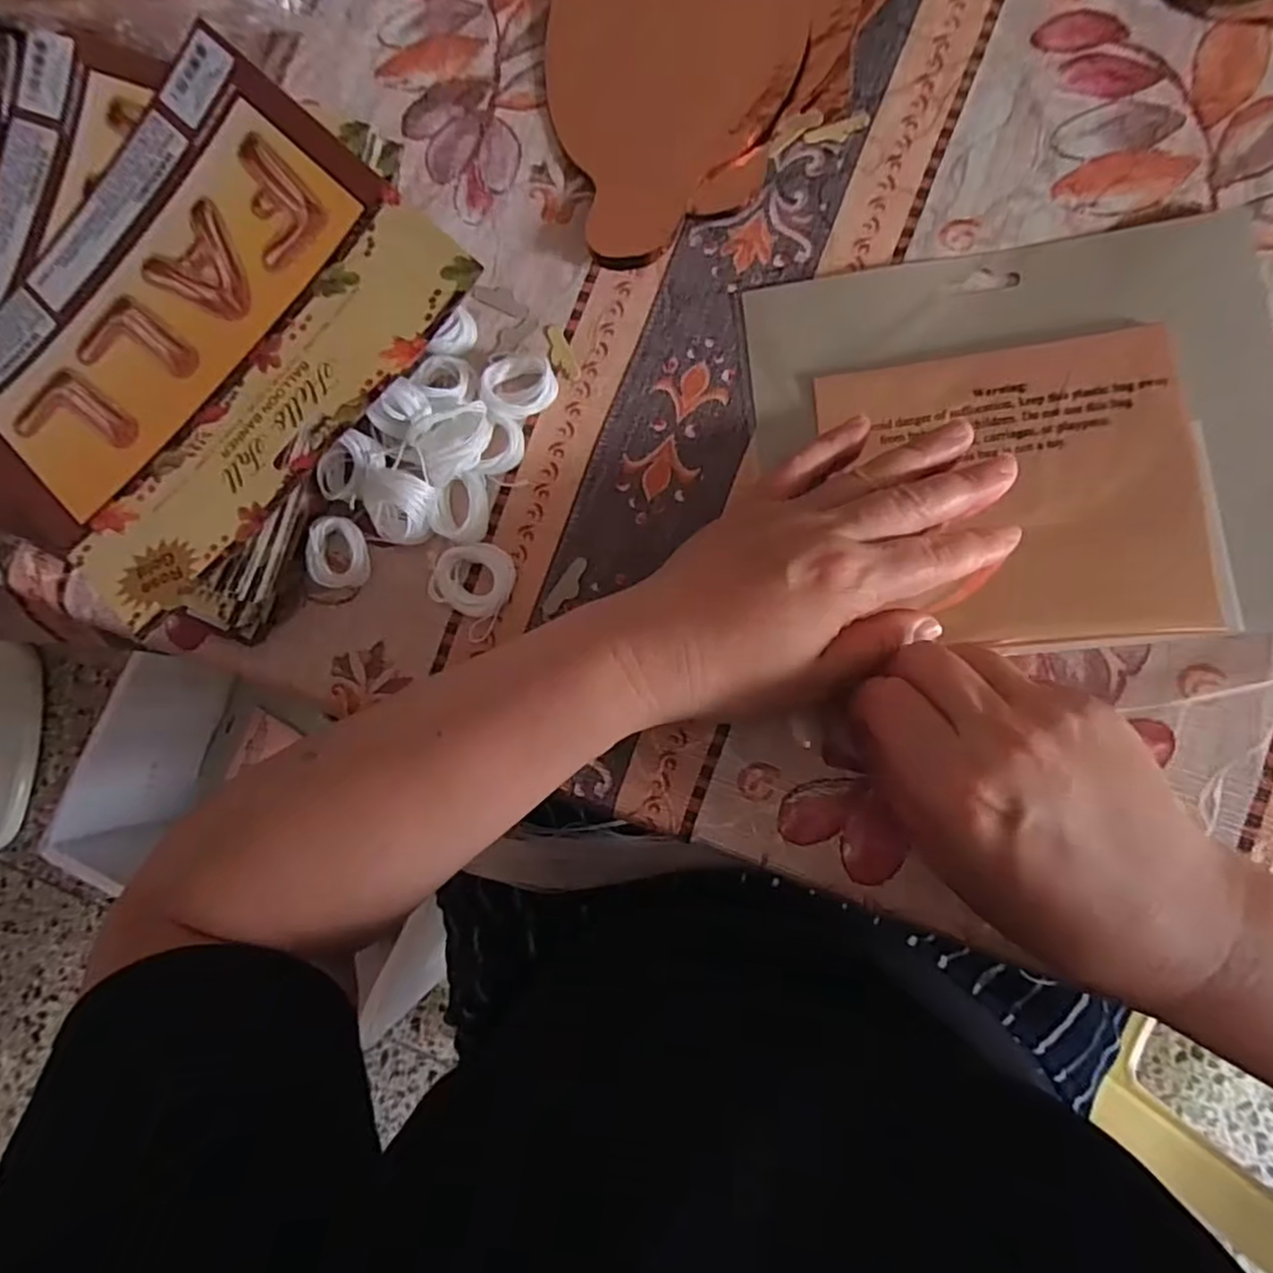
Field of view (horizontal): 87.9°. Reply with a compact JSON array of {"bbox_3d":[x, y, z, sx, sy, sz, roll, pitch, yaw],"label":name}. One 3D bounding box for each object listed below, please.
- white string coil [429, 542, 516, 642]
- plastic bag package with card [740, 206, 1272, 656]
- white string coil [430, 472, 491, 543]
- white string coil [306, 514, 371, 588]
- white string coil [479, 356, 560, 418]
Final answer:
[{"bbox_3d":[-0.072,-0.022,0.285,0.032,0.008,0.039,25,89,9],"label":"white string coil"},{"bbox_3d":[0.149,-0.078,0.262,0.194,0.010,0.164,-5,84,7],"label":"plastic bag package with card"},{"bbox_3d":[-0.077,-0.056,0.284,0.022,0.015,0.029,1,85,8],"label":"white string coil"},{"bbox_3d":[-0.131,-0.036,0.292,0.024,0.014,0.030,4,86,8],"label":"white string coil"},{"bbox_3d":[-0.051,-0.110,0.288,0.030,0.014,0.029,-1,85,8],"label":"white string coil"}]

